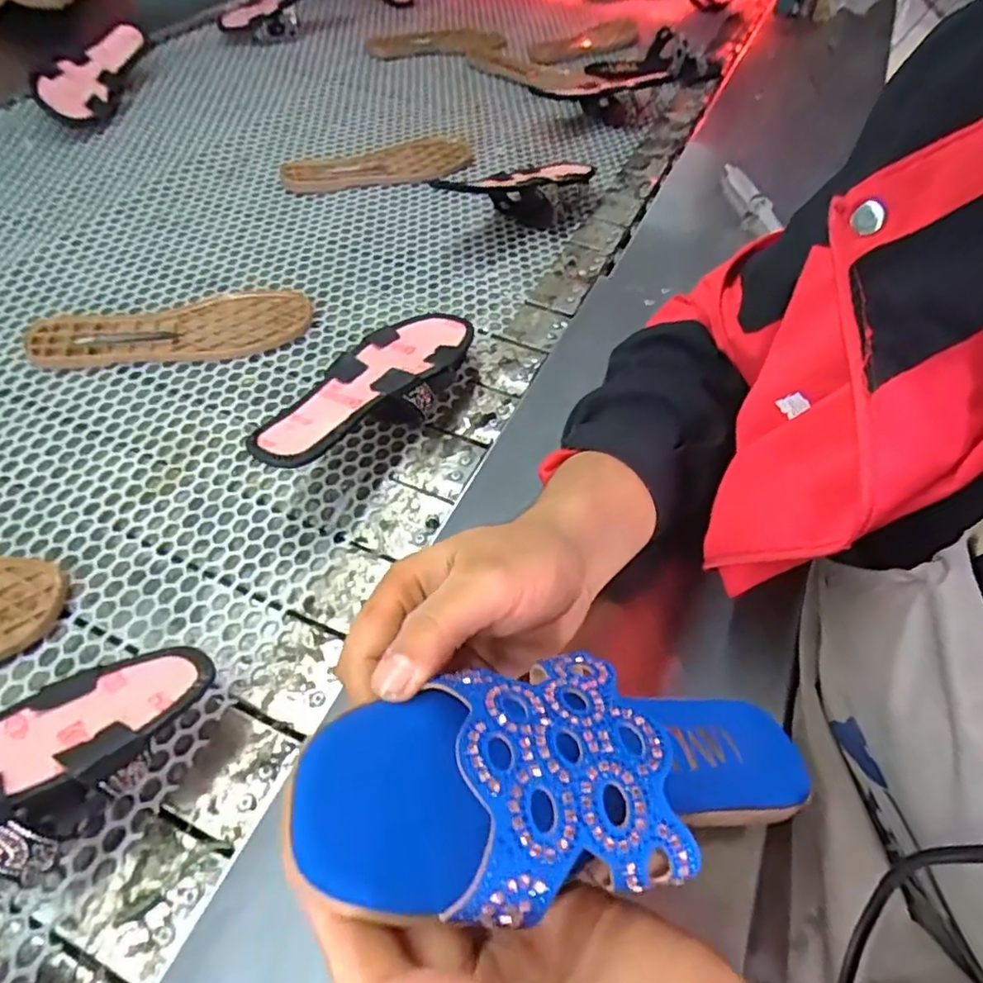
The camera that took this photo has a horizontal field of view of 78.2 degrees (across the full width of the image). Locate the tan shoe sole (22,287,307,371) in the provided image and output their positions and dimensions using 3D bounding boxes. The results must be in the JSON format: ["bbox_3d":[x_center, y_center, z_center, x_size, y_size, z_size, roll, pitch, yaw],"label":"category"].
[{"bbox_3d":[-0.305,-0.155,0.582,0.252,0.013,0.097,-13,57,-10],"label":"tan shoe sole"}]

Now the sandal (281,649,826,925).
[{"bbox_3d":[0.045,0.102,0.230,0.226,0.056,0.087,7,46,-28],"label":"sandal"}]

